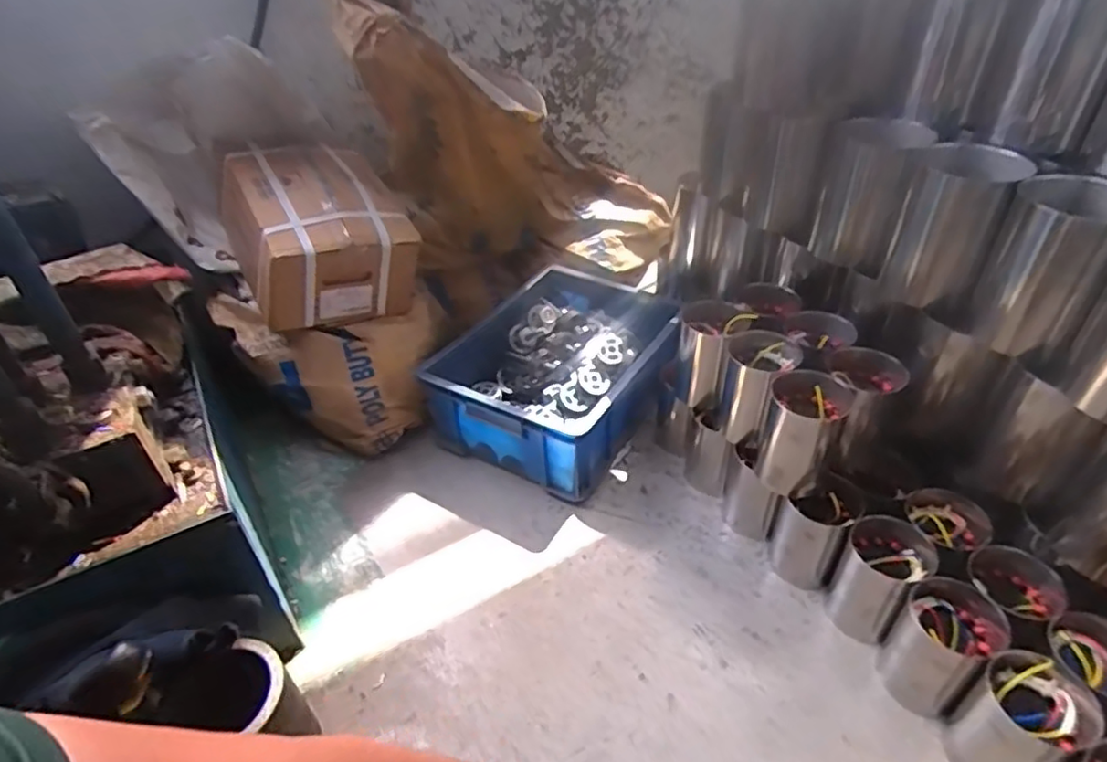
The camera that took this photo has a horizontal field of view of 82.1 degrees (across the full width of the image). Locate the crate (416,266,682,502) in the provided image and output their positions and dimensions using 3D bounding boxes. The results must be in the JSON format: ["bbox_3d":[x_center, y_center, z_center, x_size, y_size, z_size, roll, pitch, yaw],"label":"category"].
[{"bbox_3d":[0.022,-0.019,1.087,0.318,0.152,0.405,19,43,25],"label":"crate"}]

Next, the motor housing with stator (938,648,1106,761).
[{"bbox_3d":[0.460,0.342,0.629,0.089,0.127,0.088,-1,39,1],"label":"motor housing with stator"}]

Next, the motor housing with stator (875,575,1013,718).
[{"bbox_3d":[0.425,0.291,0.698,0.100,0.112,0.088,-26,44,-27],"label":"motor housing with stator"}]

